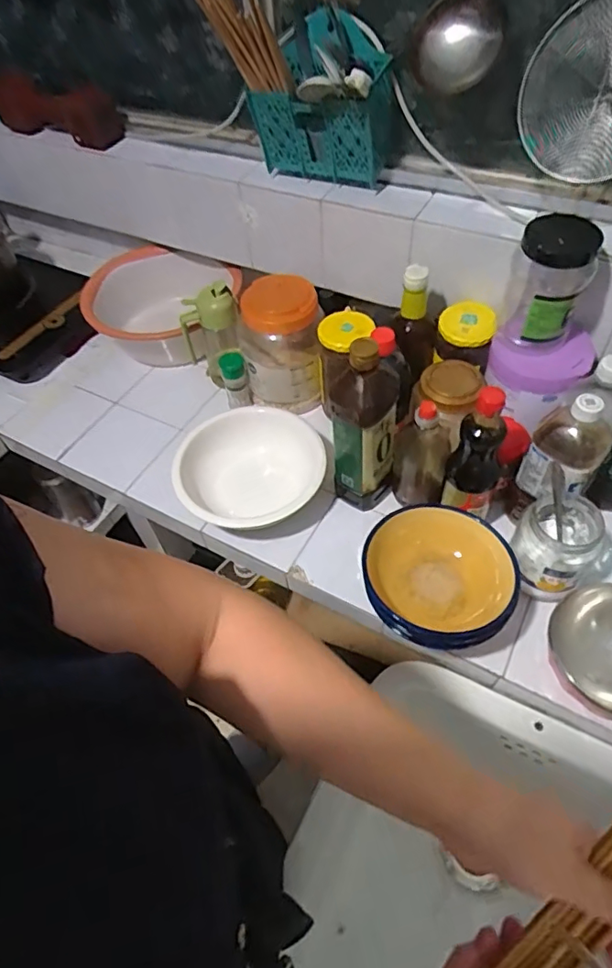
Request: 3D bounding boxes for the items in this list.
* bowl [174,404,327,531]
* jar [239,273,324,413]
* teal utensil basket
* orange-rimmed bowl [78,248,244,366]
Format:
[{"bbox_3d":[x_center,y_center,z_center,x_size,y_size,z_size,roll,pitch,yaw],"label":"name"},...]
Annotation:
[{"bbox_3d":[-0.074,-0.009,0.805,0.209,0.087,0.197,-2,53,3],"label":"bowl"},{"bbox_3d":[-0.042,-0.233,0.886,0.120,0.195,0.121,-2,53,3],"label":"jar"},{"bbox_3d":[0.017,-0.515,0.746,0.186,0.180,0.117,20,58,18],"label":"teal utensil basket"},{"bbox_3d":[-0.295,-0.327,1.047,0.313,0.140,0.228,17,57,17],"label":"orange-rimmed bowl"}]

